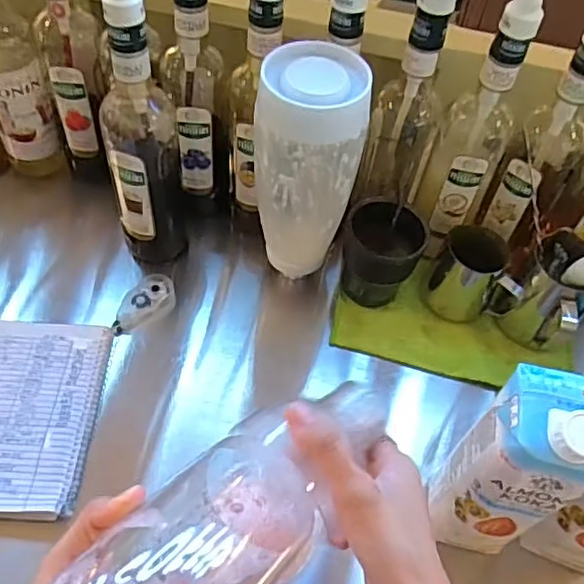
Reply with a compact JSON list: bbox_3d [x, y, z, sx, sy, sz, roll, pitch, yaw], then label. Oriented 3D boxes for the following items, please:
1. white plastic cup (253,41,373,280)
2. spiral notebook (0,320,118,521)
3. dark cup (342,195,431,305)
[{"bbox_3d":[0.010,-0.112,0.614,0.097,0.244,0.085,-2,54,-6],"label":"white plastic cup"},{"bbox_3d":[-0.271,0.114,0.603,0.156,0.024,0.201,4,54,-3],"label":"spiral notebook"},{"bbox_3d":[0.100,-0.045,0.687,0.083,0.114,0.080,2,54,-3],"label":"dark cup"}]

